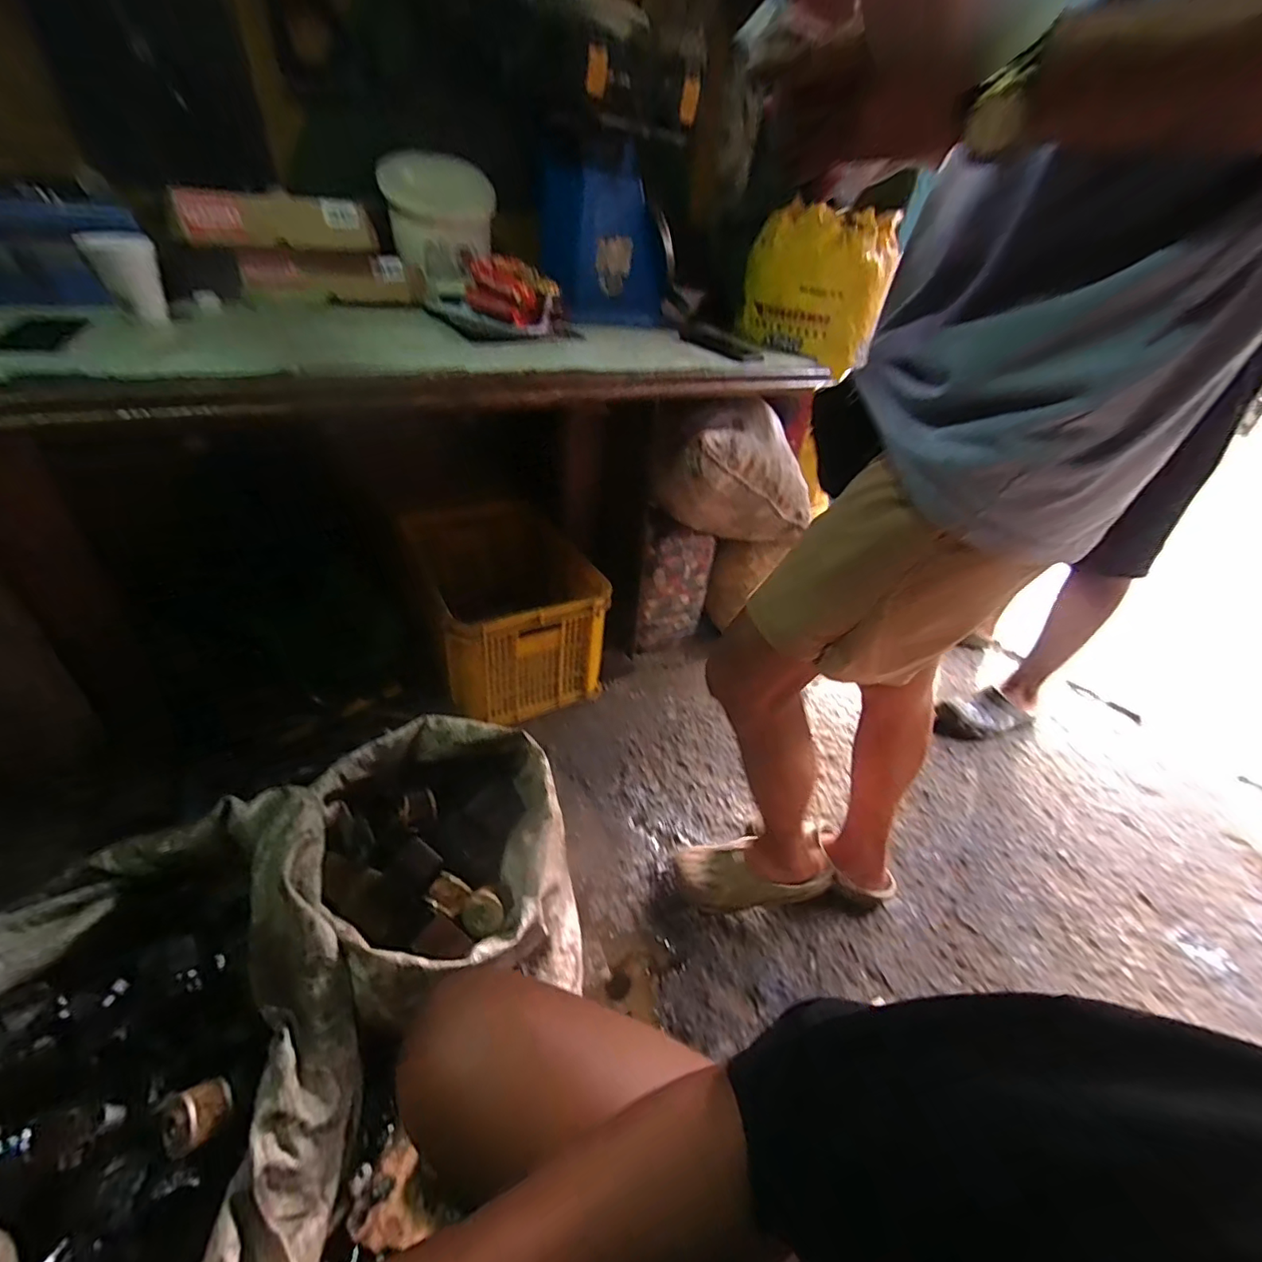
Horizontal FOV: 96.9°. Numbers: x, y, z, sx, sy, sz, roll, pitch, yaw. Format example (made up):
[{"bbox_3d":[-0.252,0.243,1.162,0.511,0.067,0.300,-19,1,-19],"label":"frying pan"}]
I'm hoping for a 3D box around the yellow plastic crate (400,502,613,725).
[{"bbox_3d":[-0.319,-0.067,1.402,0.382,0.354,0.538,-11,39,-21],"label":"yellow plastic crate"}]

